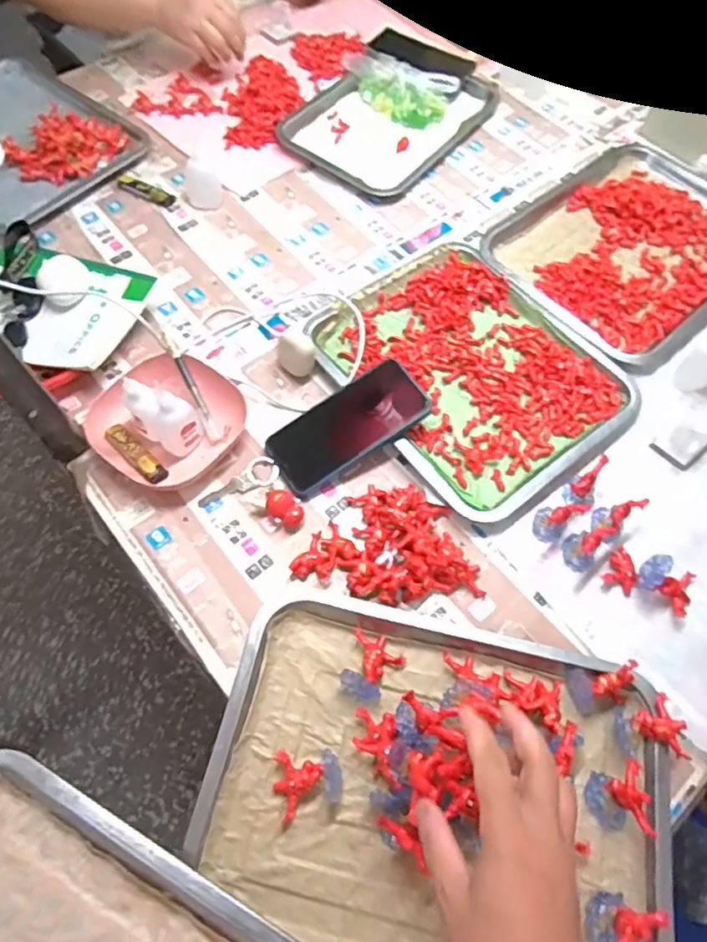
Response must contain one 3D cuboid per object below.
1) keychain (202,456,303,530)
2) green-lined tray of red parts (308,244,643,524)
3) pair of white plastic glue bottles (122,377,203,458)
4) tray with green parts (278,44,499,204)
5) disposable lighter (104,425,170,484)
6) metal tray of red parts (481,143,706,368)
[{"bbox_3d":[-0.091,0.013,0.566,0.100,0.022,0.066,14,64,7],"label":"keychain"},{"bbox_3d":[0.130,-0.113,0.634,0.253,0.022,0.302,-36,69,-17],"label":"green-lined tray of red parts"},{"bbox_3d":[-0.187,-0.056,0.567,0.067,0.072,0.043,31,67,14],"label":"pair of white plastic glue bottles"},{"bbox_3d":[0.052,-0.515,0.826,0.211,0.042,0.283,34,68,16],"label":"tray with green parts"},{"bbox_3d":[-0.216,-0.017,0.580,0.080,0.016,0.020,40,70,18],"label":"disposable lighter"},{"bbox_3d":[0.351,-0.287,0.729,0.326,0.018,0.266,-39,70,-18],"label":"metal tray of red parts"}]

